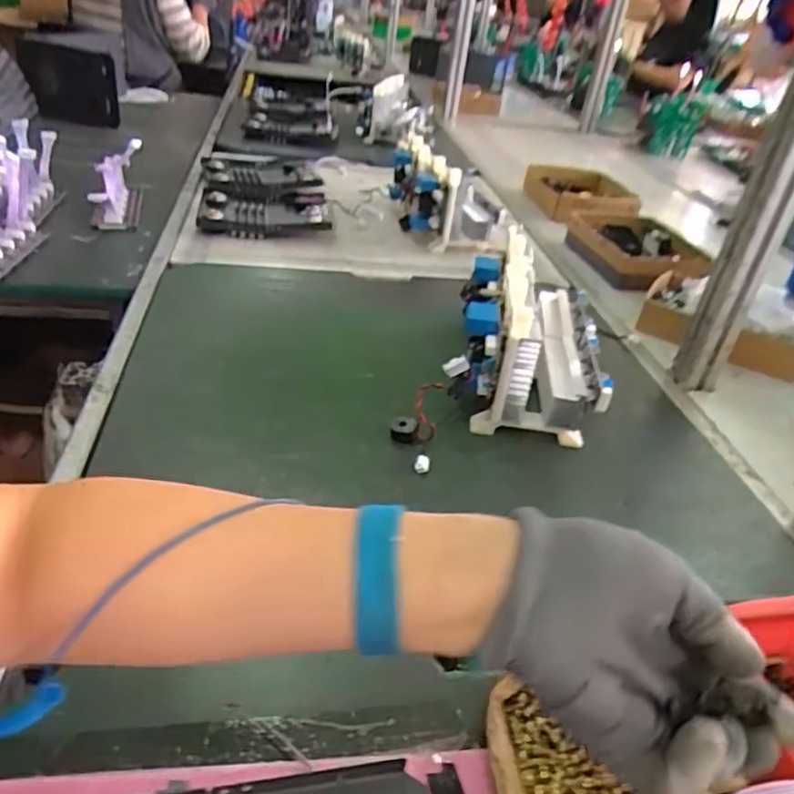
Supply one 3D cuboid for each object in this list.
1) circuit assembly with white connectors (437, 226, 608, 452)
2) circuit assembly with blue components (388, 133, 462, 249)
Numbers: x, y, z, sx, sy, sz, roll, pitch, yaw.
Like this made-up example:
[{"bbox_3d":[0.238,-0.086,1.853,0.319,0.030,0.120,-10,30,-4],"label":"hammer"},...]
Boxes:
[{"bbox_3d":[0.140,-0.073,0.711,0.149,0.129,0.251,11,34,3],"label":"circuit assembly with white connectors"},{"bbox_3d":[0.039,-0.342,1.110,0.067,0.146,0.214,-1,35,-14],"label":"circuit assembly with blue components"}]

